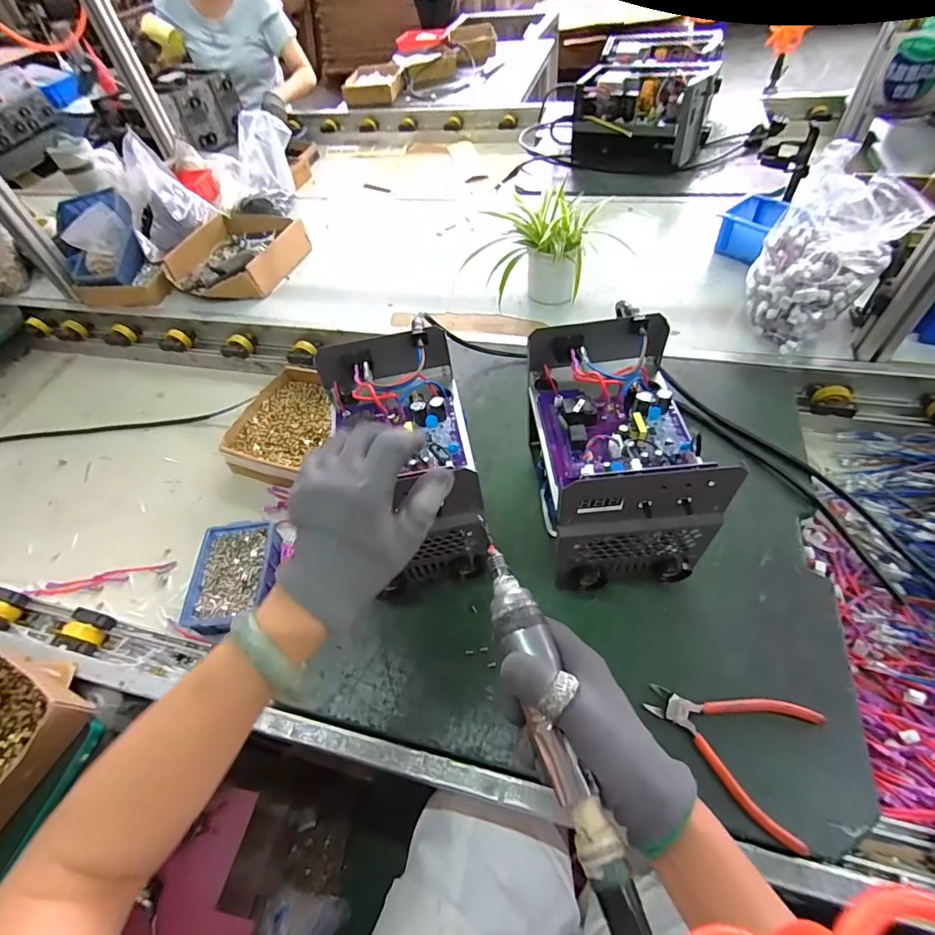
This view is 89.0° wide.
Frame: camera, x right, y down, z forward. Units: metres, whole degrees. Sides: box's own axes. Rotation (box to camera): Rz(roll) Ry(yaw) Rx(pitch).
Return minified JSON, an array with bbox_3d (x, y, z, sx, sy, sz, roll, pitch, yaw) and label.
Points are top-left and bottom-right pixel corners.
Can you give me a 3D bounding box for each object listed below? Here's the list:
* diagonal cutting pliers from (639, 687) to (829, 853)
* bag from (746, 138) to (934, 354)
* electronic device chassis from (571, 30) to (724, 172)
[{"bbox_3d":[0.238,0.242,0.432,0.139,0.014,0.113,24,60,23],"label":"diagonal cutting pliers"},{"bbox_3d":[0.508,-0.297,0.687,0.156,0.204,0.161,25,60,23],"label":"bag"},{"bbox_3d":[0.437,-0.901,1.137,0.297,0.198,0.353,16,57,18],"label":"electronic device chassis"}]

